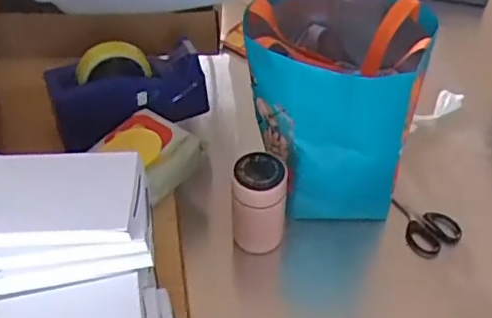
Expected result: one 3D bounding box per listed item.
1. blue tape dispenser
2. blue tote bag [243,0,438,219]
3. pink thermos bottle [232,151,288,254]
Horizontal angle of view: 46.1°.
[{"bbox_3d":[-0.157,-0.092,0.784,0.204,0.121,0.063,-17,49,-15],"label":"blue tape dispenser"},{"bbox_3d":[0.108,-0.092,0.729,0.206,0.205,0.225,13,48,12],"label":"blue tote bag"},{"bbox_3d":[0.016,0.055,0.697,0.063,0.123,0.061,0,47,0],"label":"pink thermos bottle"}]

